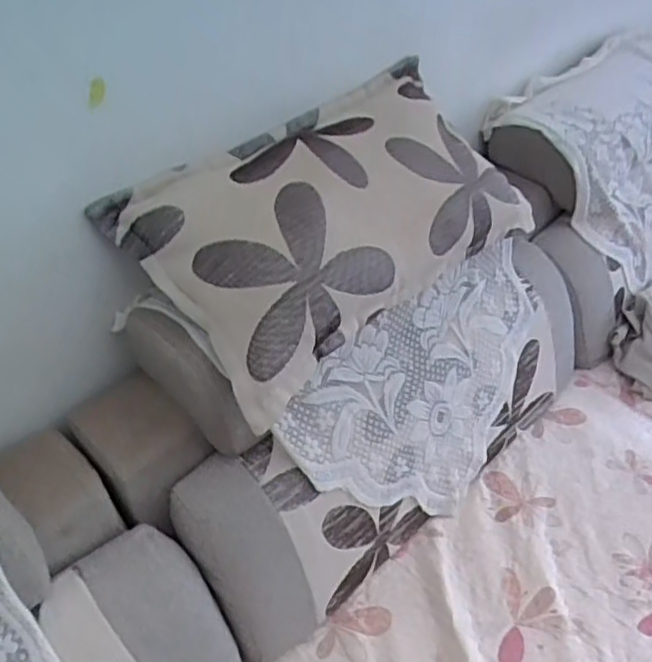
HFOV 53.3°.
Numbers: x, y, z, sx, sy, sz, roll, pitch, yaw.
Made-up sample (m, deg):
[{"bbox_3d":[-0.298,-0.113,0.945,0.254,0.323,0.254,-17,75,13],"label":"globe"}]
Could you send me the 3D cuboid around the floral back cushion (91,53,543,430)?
[{"bbox_3d":[0.029,-0.182,0.984,0.631,0.202,0.332,-34,49,-30],"label":"floral back cushion"}]

